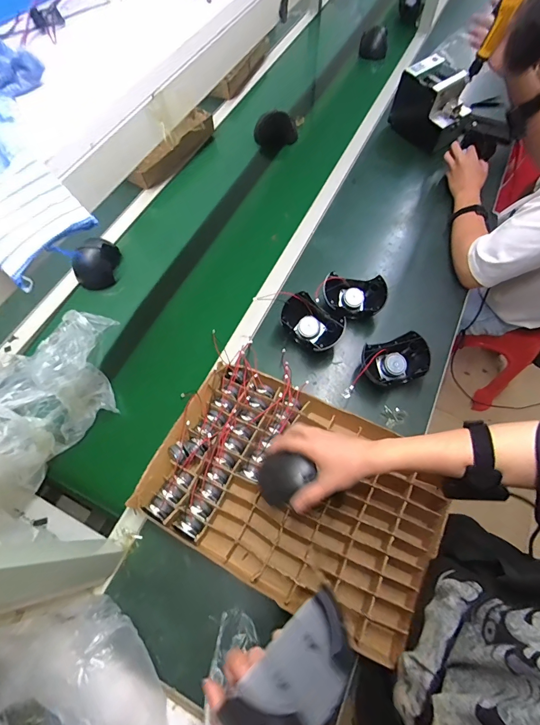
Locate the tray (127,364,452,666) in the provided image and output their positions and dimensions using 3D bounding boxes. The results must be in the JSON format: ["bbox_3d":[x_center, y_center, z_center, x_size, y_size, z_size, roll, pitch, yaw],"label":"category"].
[{"bbox_3d":[0.047,0.212,0.607,0.470,0.057,0.326,27,68,13],"label":"tray"}]

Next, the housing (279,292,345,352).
[{"bbox_3d":[0.087,-0.074,0.733,0.128,0.074,0.085,38,71,17],"label":"housing"}]

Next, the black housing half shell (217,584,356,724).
[{"bbox_3d":[0.020,0.266,0.292,0.105,0.042,0.061,-21,47,-41],"label":"black housing half shell"}]

